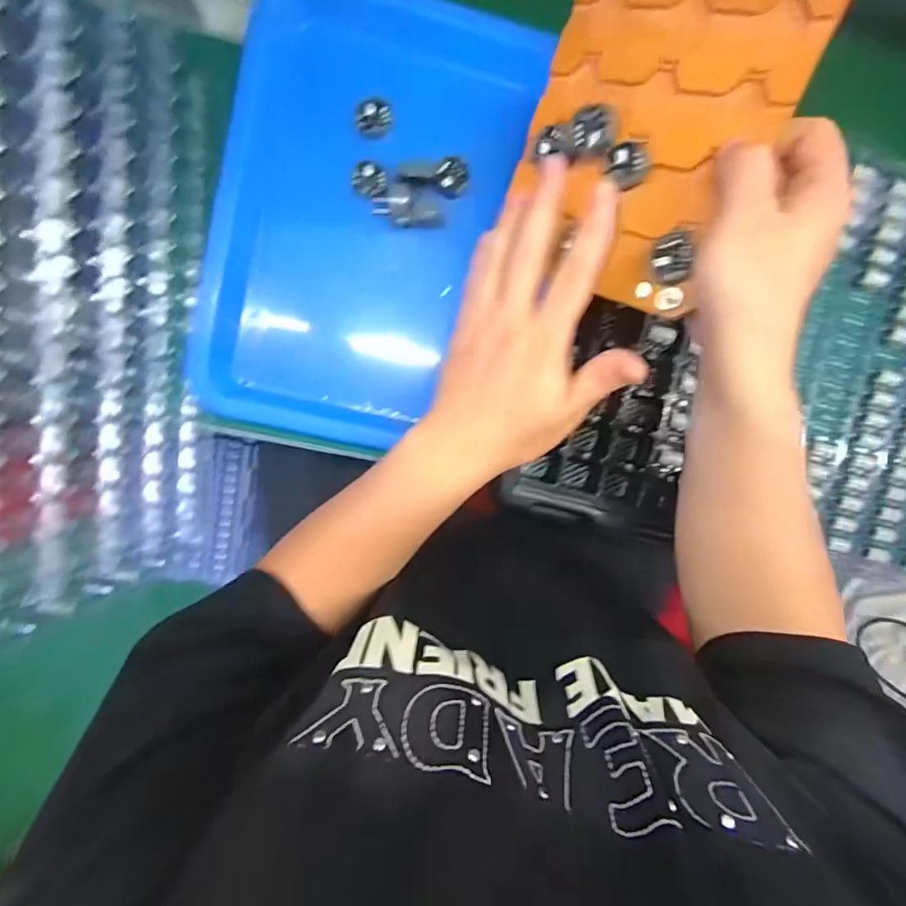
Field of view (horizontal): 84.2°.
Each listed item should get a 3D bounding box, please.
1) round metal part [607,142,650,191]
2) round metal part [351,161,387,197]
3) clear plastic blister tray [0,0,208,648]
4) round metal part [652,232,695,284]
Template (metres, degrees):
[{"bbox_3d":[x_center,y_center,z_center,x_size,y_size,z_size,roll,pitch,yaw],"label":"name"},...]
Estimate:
[{"bbox_3d":[0.106,-0.175,0.306,0.025,0.009,0.027,9,93,34],"label":"round metal part"},{"bbox_3d":[-0.065,-0.213,0.391,0.026,0.014,0.026,0,93,-7],"label":"round metal part"},{"bbox_3d":[-0.204,-0.081,0.275,0.044,0.205,0.359,4,92,-7],"label":"clear plastic blister tray"},{"bbox_3d":[0.130,-0.117,0.300,0.021,0.007,0.028,9,96,25],"label":"round metal part"}]

